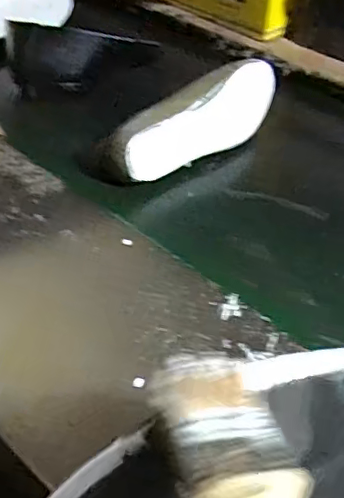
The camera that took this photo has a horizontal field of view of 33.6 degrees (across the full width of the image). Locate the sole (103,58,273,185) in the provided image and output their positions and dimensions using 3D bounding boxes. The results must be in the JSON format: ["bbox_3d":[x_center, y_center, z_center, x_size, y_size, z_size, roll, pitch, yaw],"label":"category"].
[{"bbox_3d":[0.023,-0.155,0.691,0.265,0.088,0.060,-31,21,-32],"label":"sole"}]

